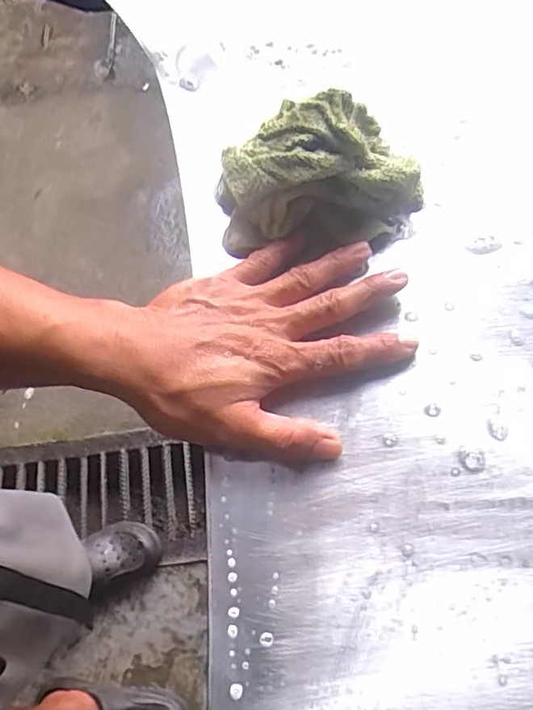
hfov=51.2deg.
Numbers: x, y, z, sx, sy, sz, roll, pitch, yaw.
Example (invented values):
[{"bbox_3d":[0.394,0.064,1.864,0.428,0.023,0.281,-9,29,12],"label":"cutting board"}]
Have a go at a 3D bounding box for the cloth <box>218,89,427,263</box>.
[{"bbox_3d":[0.034,-0.115,0.358,0.131,0.060,0.073,2,65,4],"label":"cloth"}]

